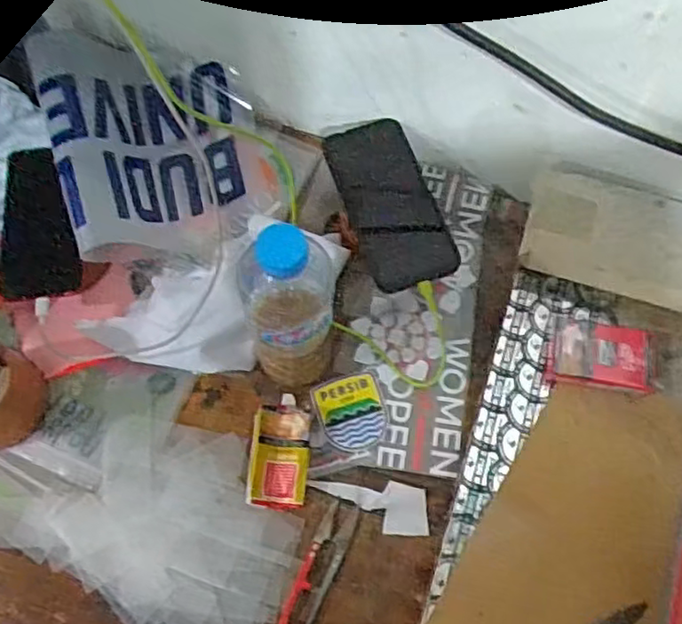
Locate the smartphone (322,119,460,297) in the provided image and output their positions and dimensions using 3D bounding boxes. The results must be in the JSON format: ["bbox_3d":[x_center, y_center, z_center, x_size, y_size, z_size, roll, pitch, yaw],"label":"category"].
[{"bbox_3d":[0.047,-0.102,0.627,0.079,0.010,0.160,-22,87,-9],"label":"smartphone"}]

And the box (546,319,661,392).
[{"bbox_3d":[0.220,0.036,0.546,0.087,0.024,0.053,9,69,3],"label":"box"}]

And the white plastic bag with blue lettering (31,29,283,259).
[{"bbox_3d":[-0.166,-0.160,0.635,0.200,0.123,0.199,-13,69,-6],"label":"white plastic bag with blue lettering"}]

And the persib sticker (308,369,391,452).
[{"bbox_3d":[0.010,0.089,0.583,0.058,0.004,0.068,-14,65,-12],"label":"persib sticker"}]

